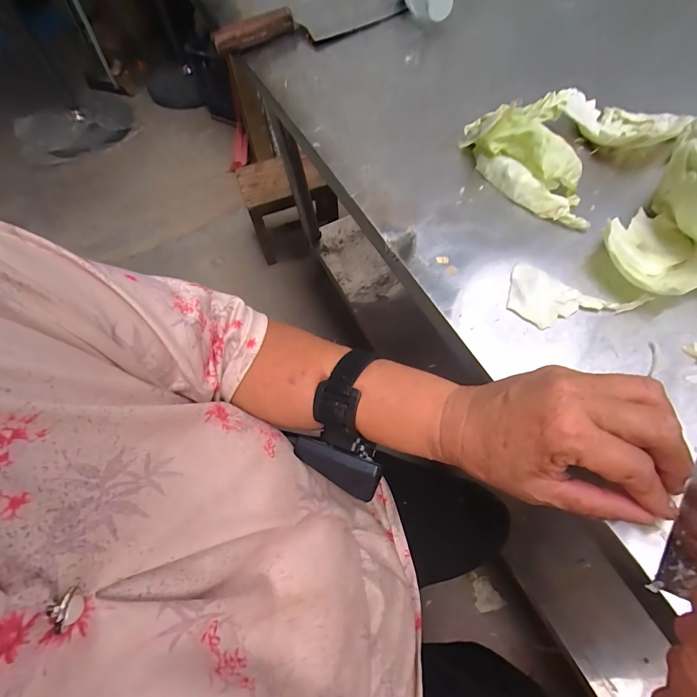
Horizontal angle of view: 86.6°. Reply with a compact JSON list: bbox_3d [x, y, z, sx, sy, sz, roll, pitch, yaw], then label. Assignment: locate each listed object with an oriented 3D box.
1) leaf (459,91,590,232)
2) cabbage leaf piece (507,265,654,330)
[{"bbox_3d":[0.168,-0.179,0.338,0.052,0.063,0.150,-28,65,-11],"label":"leaf"},{"bbox_3d":[0.180,-0.034,0.294,0.100,0.011,0.050,19,65,12],"label":"cabbage leaf piece"}]

